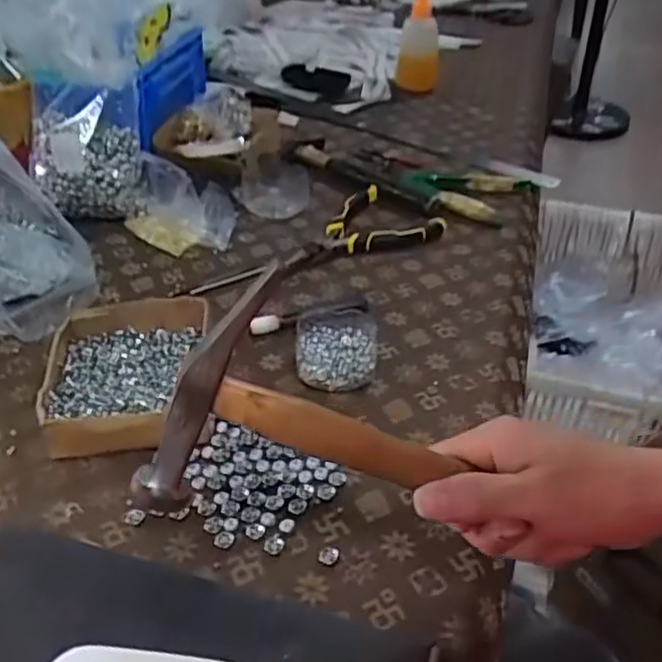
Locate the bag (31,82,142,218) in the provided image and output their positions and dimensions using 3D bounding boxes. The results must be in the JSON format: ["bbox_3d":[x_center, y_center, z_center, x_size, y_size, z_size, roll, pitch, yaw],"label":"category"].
[{"bbox_3d":[-0.268,-0.198,0.741,0.112,0.139,0.033,-3,5,-13],"label":"bag"}]

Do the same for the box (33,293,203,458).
[{"bbox_3d":[-0.165,0.033,0.554,0.129,0.043,0.145,-4,39,-3],"label":"box"}]

